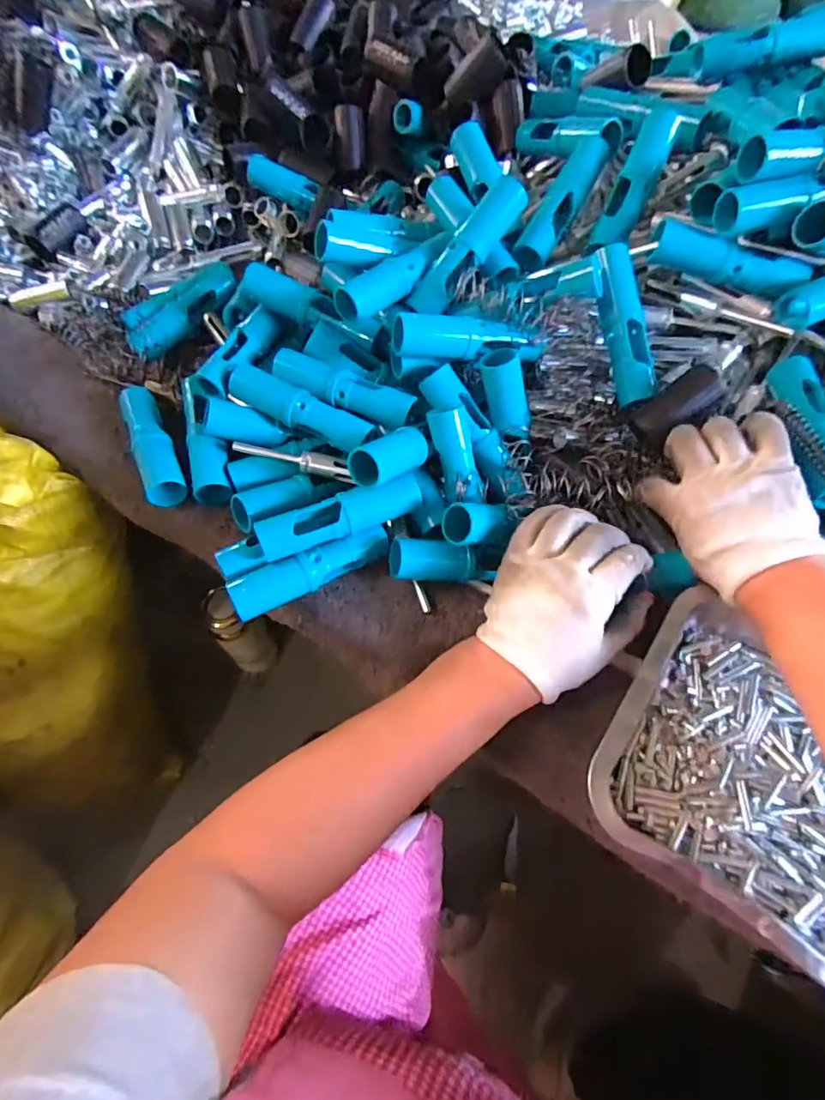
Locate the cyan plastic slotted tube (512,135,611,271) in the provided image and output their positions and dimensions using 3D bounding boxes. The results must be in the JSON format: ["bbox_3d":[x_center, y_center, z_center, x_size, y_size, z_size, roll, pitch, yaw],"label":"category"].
[{"bbox_3d":[0.127,-0.294,0.438,0.028,0.024,0.121,31,86,14],"label":"cyan plastic slotted tube"}]

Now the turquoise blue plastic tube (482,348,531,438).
[{"bbox_3d":[0.073,-0.119,0.400,0.027,0.065,0.020,-24,24,-14],"label":"turquoise blue plastic tube"}]

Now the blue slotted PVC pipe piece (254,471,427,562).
[{"bbox_3d":[-0.050,-0.024,0.373,0.119,0.028,0.024,-21,64,-13],"label":"blue slotted PVC pipe piece"}]

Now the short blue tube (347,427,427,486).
[{"bbox_3d":[-0.013,-0.067,0.372,0.026,0.027,0.063,43,51,19],"label":"short blue tube"}]

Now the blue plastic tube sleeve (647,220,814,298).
[{"bbox_3d":[0.241,-0.220,0.391,0.116,0.029,0.024,17,62,7],"label":"blue plastic tube sleeve"}]

